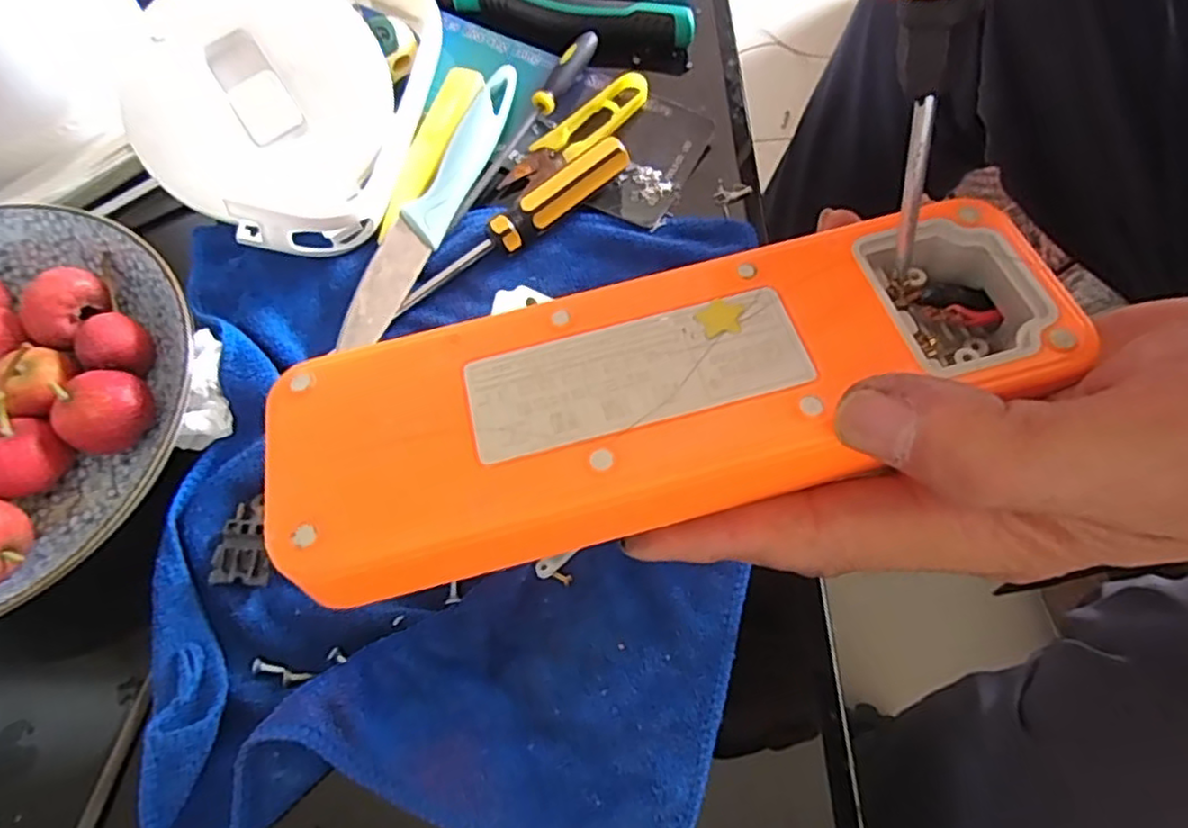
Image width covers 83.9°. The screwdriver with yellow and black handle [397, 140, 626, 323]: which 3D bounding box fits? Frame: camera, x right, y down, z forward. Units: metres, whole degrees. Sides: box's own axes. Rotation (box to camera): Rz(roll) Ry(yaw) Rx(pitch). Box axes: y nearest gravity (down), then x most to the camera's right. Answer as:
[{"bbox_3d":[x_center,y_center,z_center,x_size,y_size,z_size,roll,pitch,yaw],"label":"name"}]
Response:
[{"bbox_3d":[-0.036,-0.087,0.306,0.127,0.017,0.016,-37,72,-15],"label":"screwdriver with yellow and black handle"}]

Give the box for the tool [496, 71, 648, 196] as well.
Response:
[{"bbox_3d":[-0.009,-0.143,0.337,0.089,0.017,0.024,-35,71,-14],"label":"tool"}]

